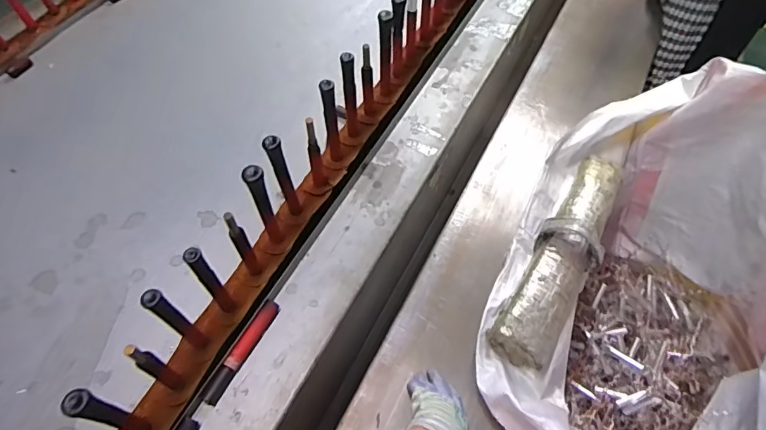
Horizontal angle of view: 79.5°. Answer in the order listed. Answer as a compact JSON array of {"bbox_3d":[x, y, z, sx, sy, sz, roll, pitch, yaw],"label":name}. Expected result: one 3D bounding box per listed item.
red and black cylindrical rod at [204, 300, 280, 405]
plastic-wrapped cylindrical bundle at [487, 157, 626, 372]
[{"bbox_3d":[-0.165,0.159,0.544,0.017,0.015,0.129,23,63,14],"label":"red and black cylindrical rod"},{"bbox_3d":[0.307,0.060,0.768,0.097,0.074,0.406,28,64,16],"label":"plastic-wrapped cylindrical bundle"}]

